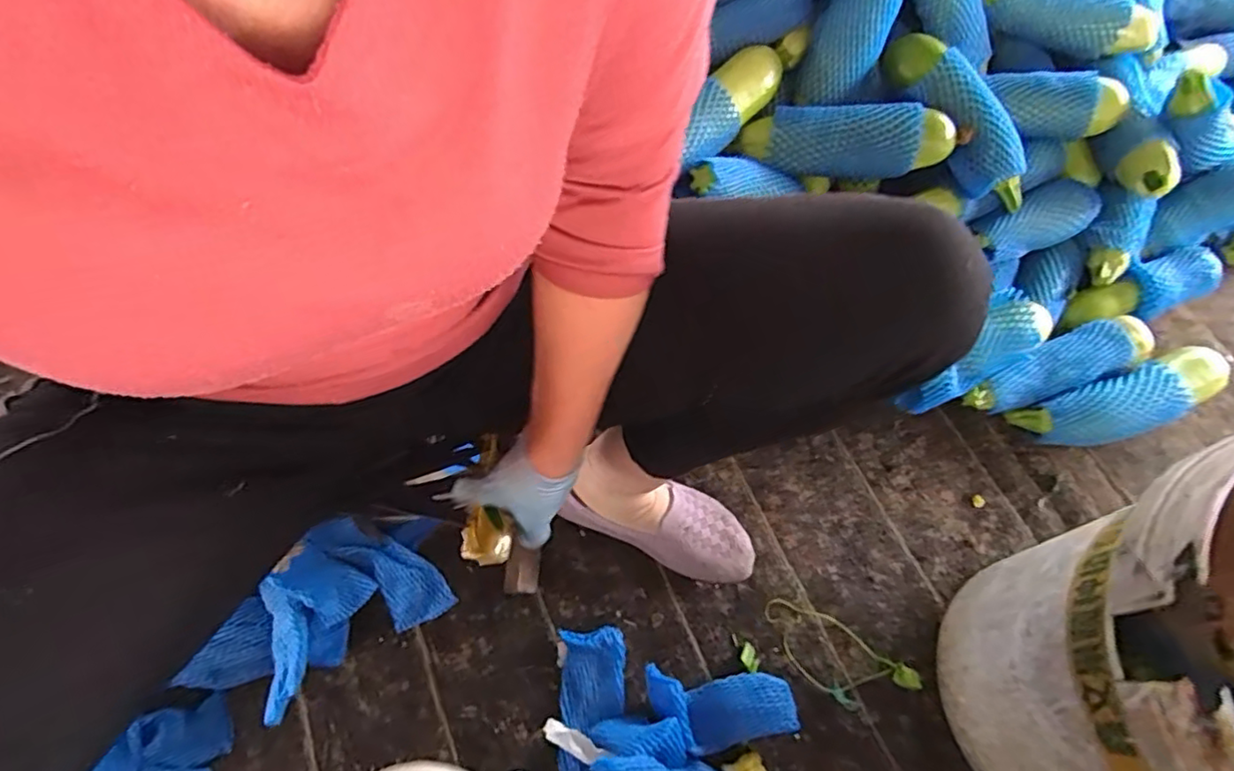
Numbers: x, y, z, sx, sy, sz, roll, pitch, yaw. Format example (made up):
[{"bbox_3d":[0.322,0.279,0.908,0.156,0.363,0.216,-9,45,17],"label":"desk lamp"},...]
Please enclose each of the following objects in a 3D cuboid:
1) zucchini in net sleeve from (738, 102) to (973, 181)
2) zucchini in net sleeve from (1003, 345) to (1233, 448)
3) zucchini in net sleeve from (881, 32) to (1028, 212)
[{"bbox_3d":[0.270,-0.289,0.721,0.243,0.068,0.063,5,65,3],"label":"zucchini in net sleeve"},{"bbox_3d":[0.602,0.023,0.727,0.256,0.069,0.074,-18,66,-8],"label":"zucchini in net sleeve"},{"bbox_3d":[0.401,-0.311,0.719,0.073,0.053,0.239,-30,84,-13],"label":"zucchini in net sleeve"}]

